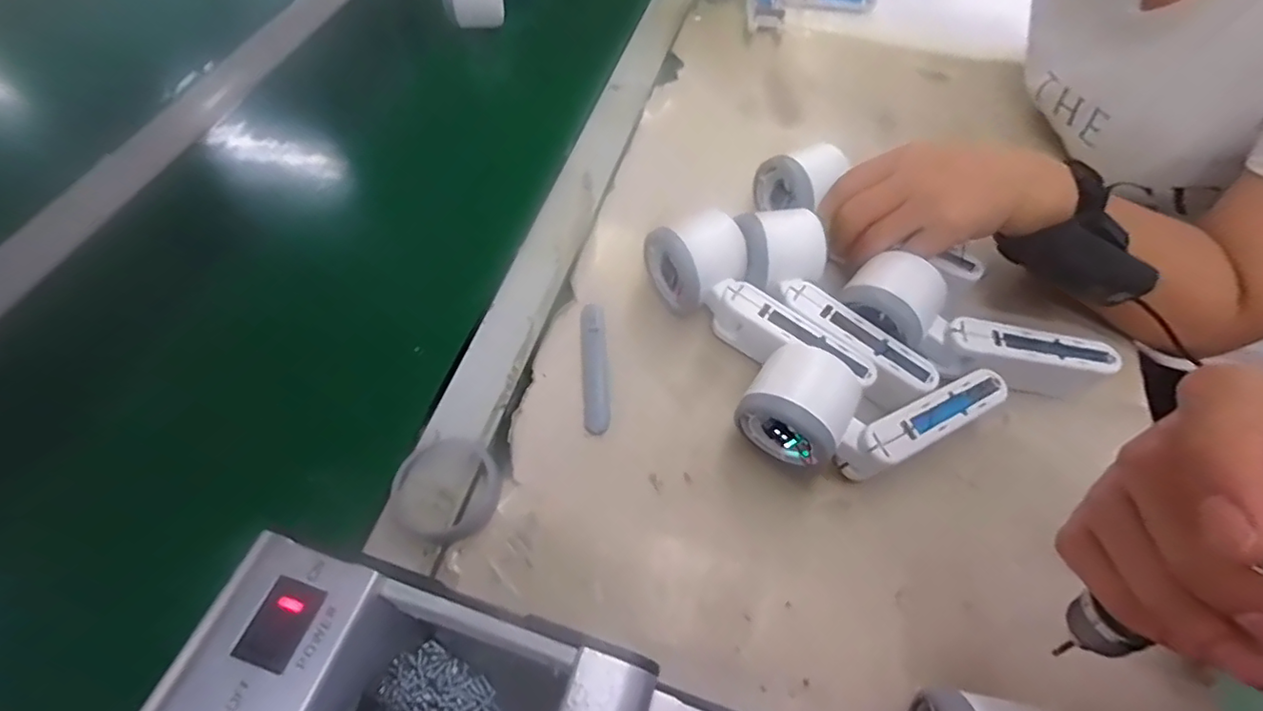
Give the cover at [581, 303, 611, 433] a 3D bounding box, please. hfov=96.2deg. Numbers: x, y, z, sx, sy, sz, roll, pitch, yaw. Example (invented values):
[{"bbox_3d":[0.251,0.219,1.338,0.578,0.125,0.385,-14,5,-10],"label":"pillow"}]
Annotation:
[{"bbox_3d":[-0.024,0.006,0.368,0.017,0.008,0.092,-3,58,-4],"label":"cover"}]

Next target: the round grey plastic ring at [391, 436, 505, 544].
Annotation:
[{"bbox_3d":[-0.103,0.071,0.312,0.058,0.010,0.057,1,58,-2],"label":"round grey plastic ring"}]

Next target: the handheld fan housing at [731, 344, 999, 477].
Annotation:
[{"bbox_3d":[0.138,0.034,0.325,0.148,0.052,0.062,5,58,1],"label":"handheld fan housing"}]

